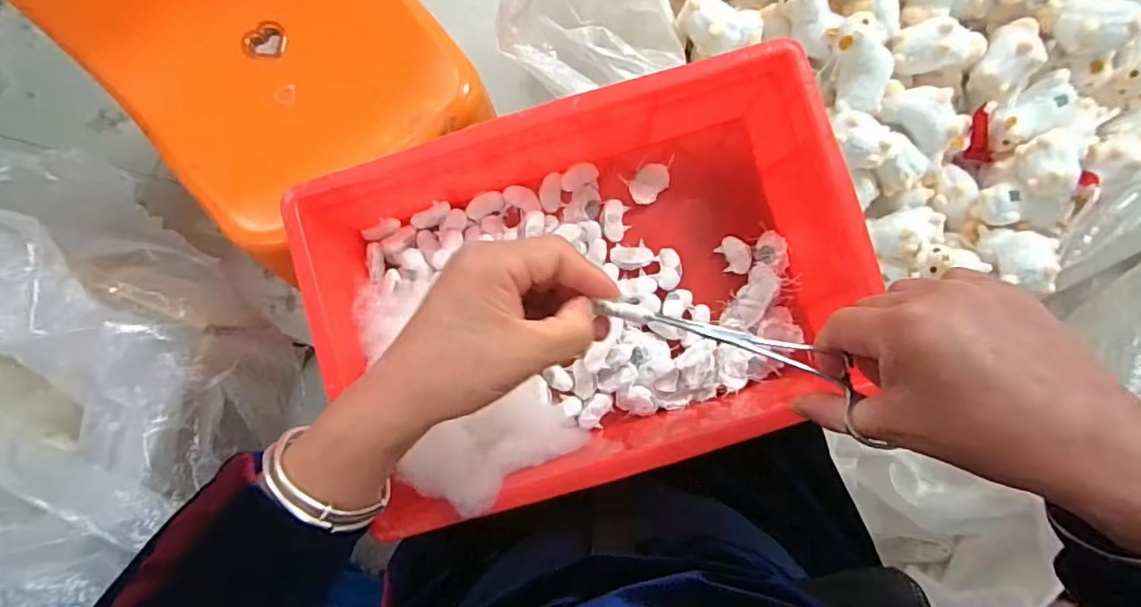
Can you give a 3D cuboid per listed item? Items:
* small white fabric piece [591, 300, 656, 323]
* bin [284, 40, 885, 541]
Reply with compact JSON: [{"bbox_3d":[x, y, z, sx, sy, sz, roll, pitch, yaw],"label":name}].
[{"bbox_3d":[0.029,0.004,0.294,0.030,0.004,0.008,12,81,9],"label":"small white fabric piece"},{"bbox_3d":[0.011,-0.009,0.394,0.358,0.111,0.240,-14,82,-5],"label":"bin"}]

